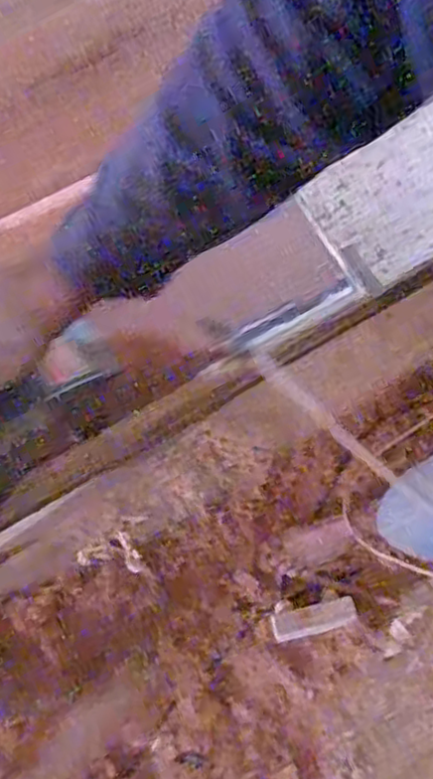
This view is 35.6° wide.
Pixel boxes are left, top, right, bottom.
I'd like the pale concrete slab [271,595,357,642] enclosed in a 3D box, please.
[{"bbox_3d":[0.192,0.448,1.322,0.165,0.016,0.054,-14,79,-2],"label":"pale concrete slab"}]

